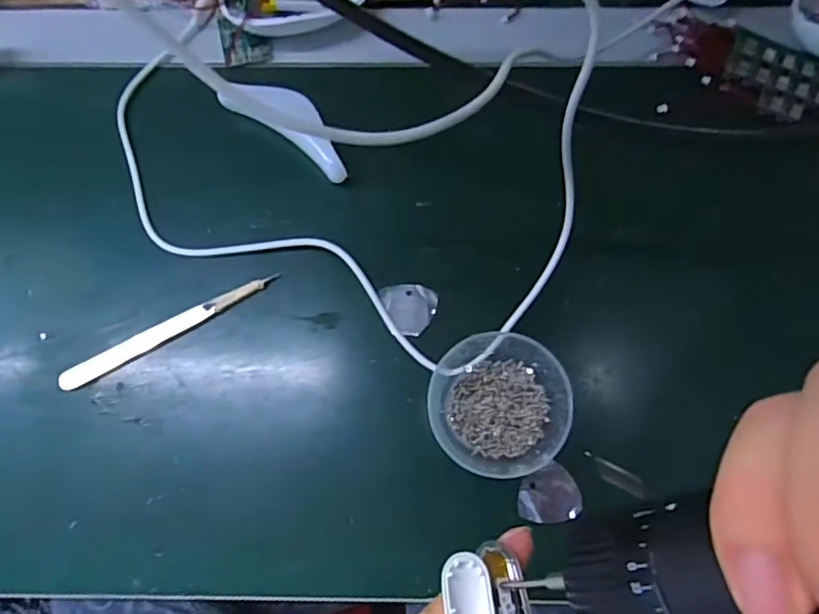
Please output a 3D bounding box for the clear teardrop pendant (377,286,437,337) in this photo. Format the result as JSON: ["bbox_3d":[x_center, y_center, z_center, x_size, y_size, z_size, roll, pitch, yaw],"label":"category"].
[{"bbox_3d":[-0.001,0.001,0.325,0.031,0.004,0.028,6,75,2],"label":"clear teardrop pendant"}]

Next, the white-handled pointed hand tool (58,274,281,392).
[{"bbox_3d":[-0.131,0.012,0.324,0.124,0.004,0.011,-27,76,-6],"label":"white-handled pointed hand tool"}]

